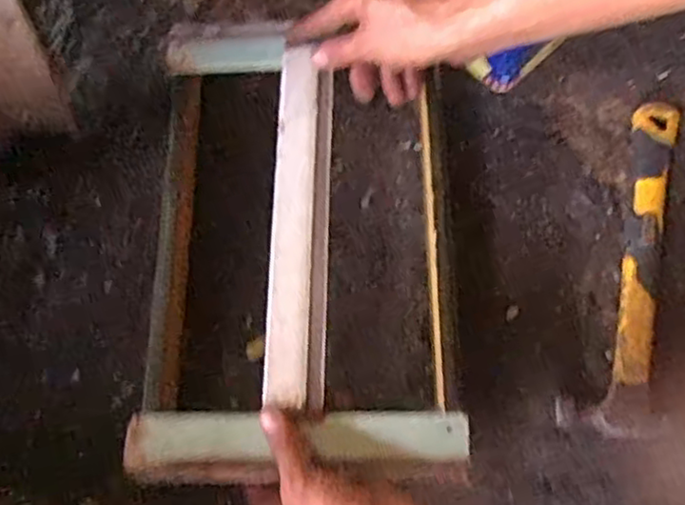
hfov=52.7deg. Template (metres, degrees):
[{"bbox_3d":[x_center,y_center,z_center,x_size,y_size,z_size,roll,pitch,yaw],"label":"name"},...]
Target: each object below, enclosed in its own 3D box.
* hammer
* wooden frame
[{"bbox_3d":[0.235,0.007,0.555,0.077,0.033,0.280,14,72,7],"label":"hammer"},{"bbox_3d":[-0.035,-0.021,0.536,0.229,0.037,0.368,-3,71,1],"label":"wooden frame"}]

